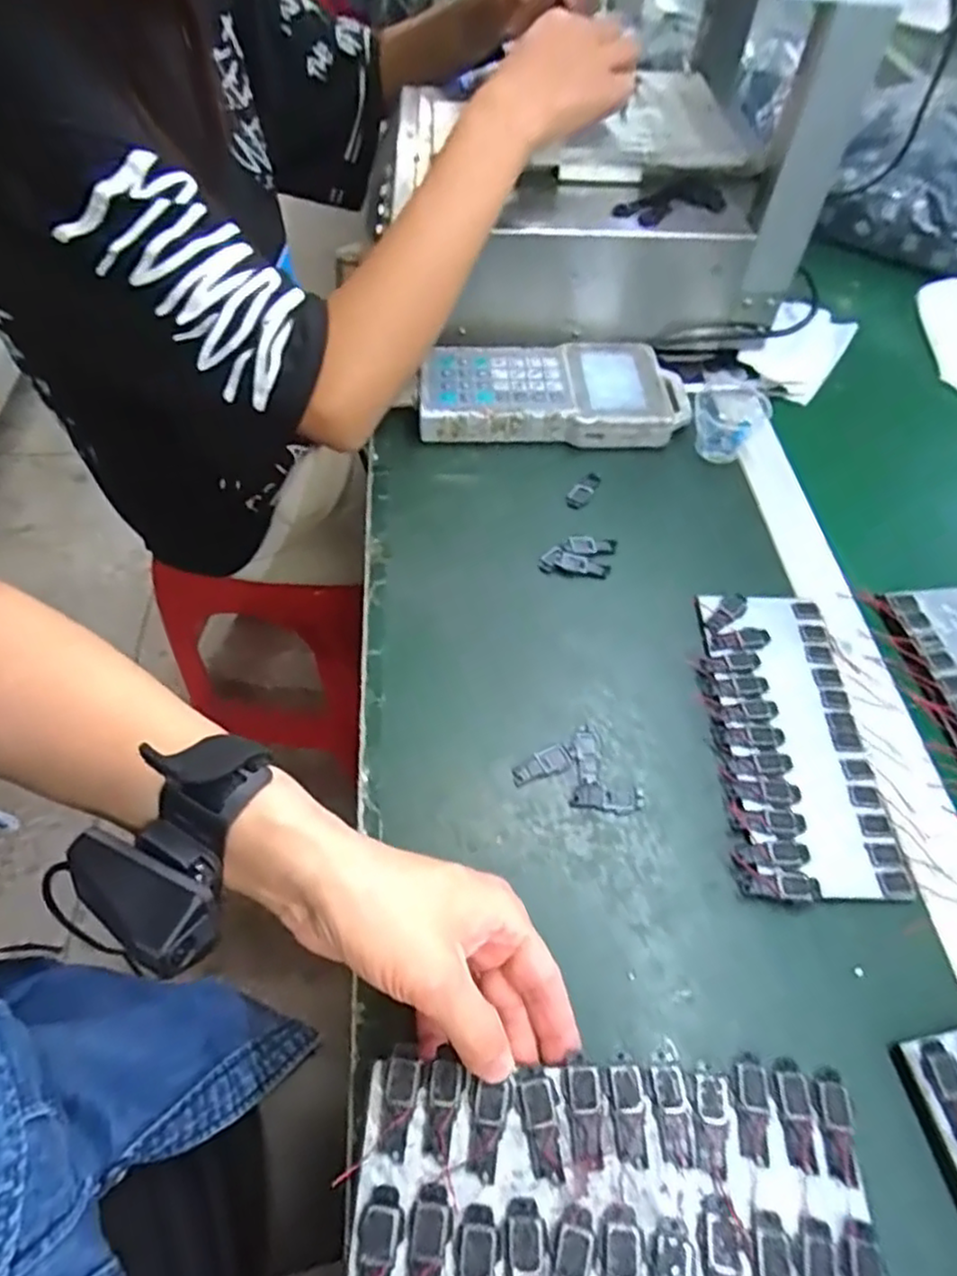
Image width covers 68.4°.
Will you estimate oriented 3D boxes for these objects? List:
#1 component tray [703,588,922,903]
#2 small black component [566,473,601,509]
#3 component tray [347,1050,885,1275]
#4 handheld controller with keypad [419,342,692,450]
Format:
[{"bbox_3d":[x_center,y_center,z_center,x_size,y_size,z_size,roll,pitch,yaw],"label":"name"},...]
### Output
[{"bbox_3d":[0.188,0.057,0.430,0.088,0.008,0.198,2,54,0],"label":"component tray"},{"bbox_3d":[0.082,-0.115,0.546,0.016,0.004,0.043,24,57,15],"label":"small black component"},{"bbox_3d":[0.054,0.216,0.275,0.199,0.009,0.087,2,54,-1],"label":"component tray"},{"bbox_3d":[0.065,-0.204,0.594,0.227,0.037,0.109,-2,54,-3],"label":"handheld controller with keypad"}]

